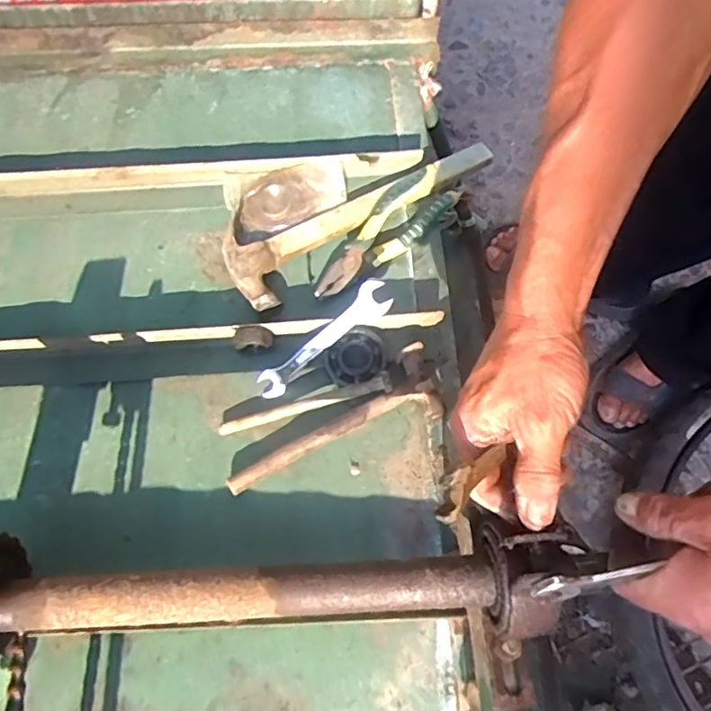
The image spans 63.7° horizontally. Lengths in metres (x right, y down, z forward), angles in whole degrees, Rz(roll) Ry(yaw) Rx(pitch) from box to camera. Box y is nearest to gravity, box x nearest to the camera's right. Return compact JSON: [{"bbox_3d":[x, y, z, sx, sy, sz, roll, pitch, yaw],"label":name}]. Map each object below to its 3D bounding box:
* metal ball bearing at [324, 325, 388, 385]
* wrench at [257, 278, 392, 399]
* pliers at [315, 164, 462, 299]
[{"bbox_3d":[0.002,0.003,0.553,0.059,0.017,0.047,-37,82,-7],"label":"metal ball bearing"},{"bbox_3d":[-0.029,-0.013,0.548,0.151,0.005,0.033,-41,106,4],"label":"wrench"},{"bbox_3d":[0.028,-0.130,0.606,0.060,0.024,0.189,43,82,7],"label":"pliers"}]

